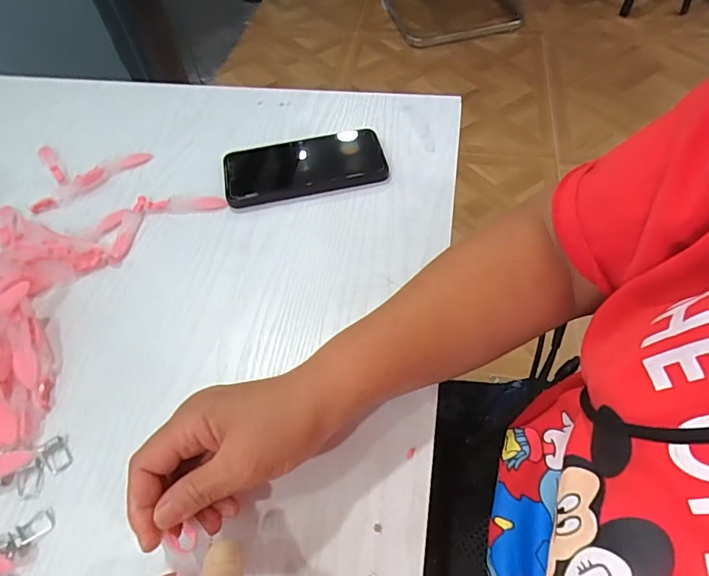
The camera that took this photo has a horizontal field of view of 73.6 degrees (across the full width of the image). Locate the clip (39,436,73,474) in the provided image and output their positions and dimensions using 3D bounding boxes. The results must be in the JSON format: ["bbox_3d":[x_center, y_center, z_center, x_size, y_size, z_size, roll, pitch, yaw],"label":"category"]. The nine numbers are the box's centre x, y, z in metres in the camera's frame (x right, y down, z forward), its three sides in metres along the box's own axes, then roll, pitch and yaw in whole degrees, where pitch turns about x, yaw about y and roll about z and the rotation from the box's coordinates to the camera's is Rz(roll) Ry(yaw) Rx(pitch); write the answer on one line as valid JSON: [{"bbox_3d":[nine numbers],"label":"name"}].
[{"bbox_3d":[-0.205,0.113,0.325,0.015,0.005,0.025,-36,59,-20],"label":"clip"}]

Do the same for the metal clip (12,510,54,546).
[{"bbox_3d":[-0.203,0.151,0.300,0.020,0.006,0.013,-35,59,-19],"label":"metal clip"}]

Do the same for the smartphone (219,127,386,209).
[{"bbox_3d":[-0.051,-0.124,0.472,0.159,0.015,0.077,-12,59,-2],"label":"smartphone"}]

